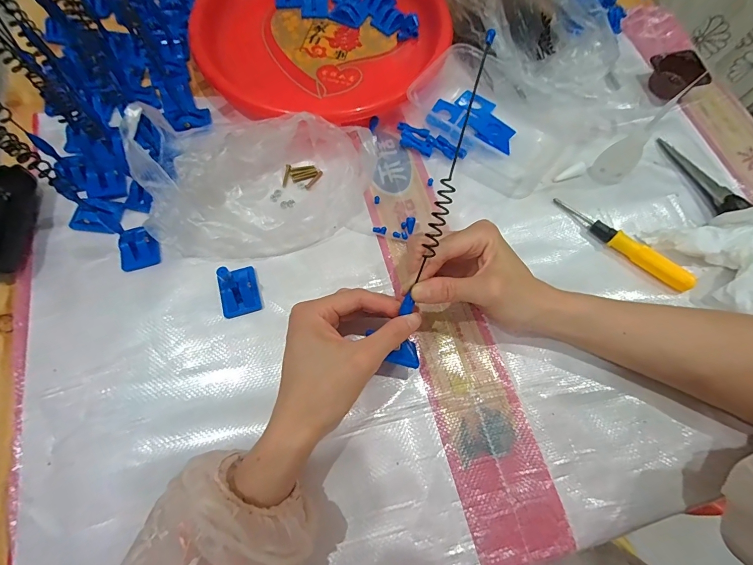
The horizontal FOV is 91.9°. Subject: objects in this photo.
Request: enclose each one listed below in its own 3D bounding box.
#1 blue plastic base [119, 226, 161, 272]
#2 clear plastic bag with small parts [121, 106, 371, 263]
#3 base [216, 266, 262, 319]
[{"bbox_3d":[-0.226,-0.032,0.345,0.035,0.009,0.036,-19,103,-12],"label":"blue plastic base"},{"bbox_3d":[-0.106,-0.102,0.345,0.207,0.074,0.131,-7,69,-4],"label":"clear plastic bag with small parts"},{"bbox_3d":[-0.127,0.007,0.333,0.033,0.026,0.042,-16,70,-7],"label":"base"}]

